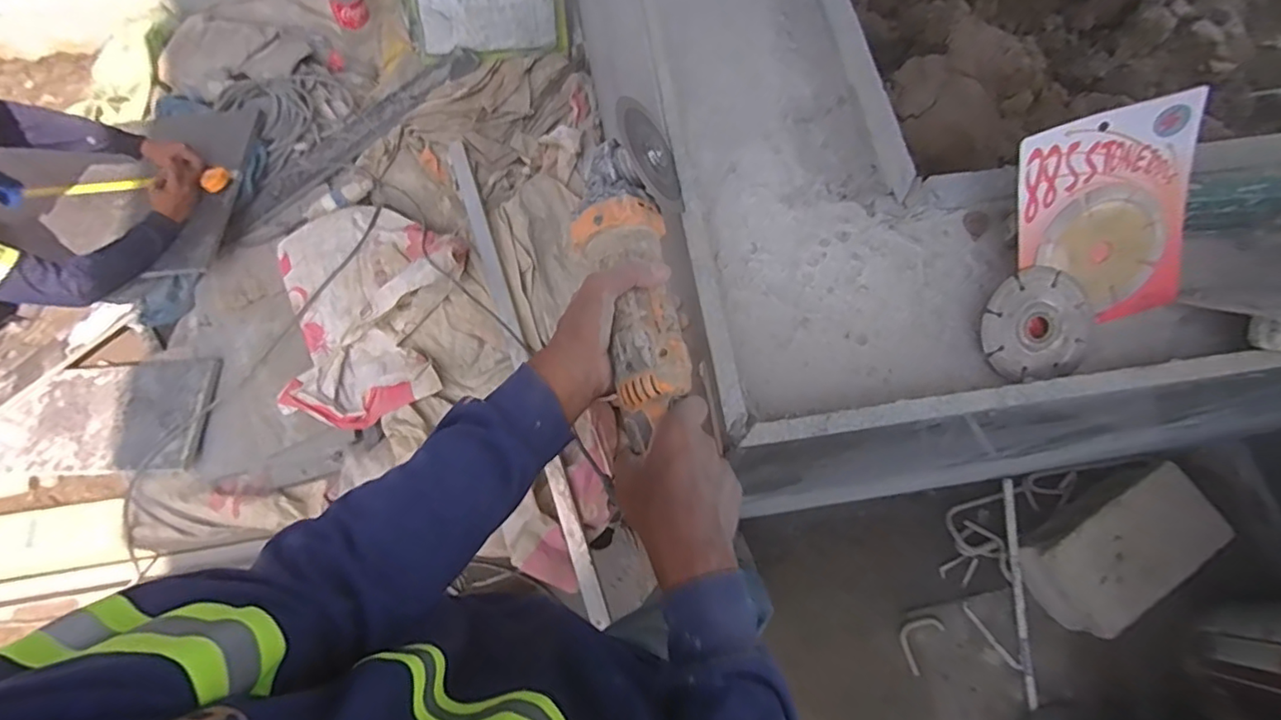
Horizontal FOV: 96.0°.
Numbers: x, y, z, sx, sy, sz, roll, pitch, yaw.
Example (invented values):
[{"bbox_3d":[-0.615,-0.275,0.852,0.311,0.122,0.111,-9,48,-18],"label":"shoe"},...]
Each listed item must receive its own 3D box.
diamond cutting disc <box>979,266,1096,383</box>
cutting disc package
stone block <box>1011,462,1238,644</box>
[{"bbox_3d":[0.345,-0.030,0.502,0.099,0.012,0.093,0,94,-2],"label":"diamond cutting disc"},{"bbox_3d":[0.390,-0.114,0.481,0.134,0.011,0.177,-16,113,6],"label":"cutting disc package"},{"bbox_3d":[0.996,0.394,1.222,0.364,0.210,0.204,-37,75,-13],"label":"stone block"}]

